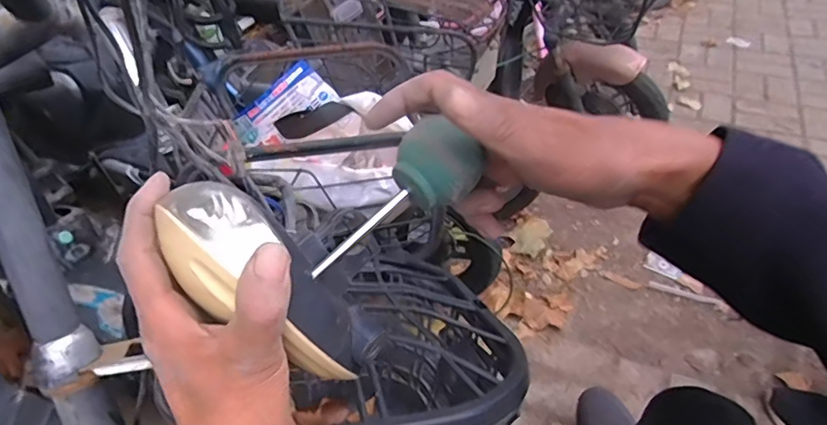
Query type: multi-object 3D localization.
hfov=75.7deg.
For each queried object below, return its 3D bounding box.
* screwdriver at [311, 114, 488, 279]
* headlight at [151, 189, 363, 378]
[{"bbox_3d":[-0.012,-0.005,0.299,0.112,0.033,0.034,-42,41,16],"label":"screwdriver"},{"bbox_3d":[-0.076,0.039,0.270,0.129,0.040,0.052,47,51,-9],"label":"headlight"}]

